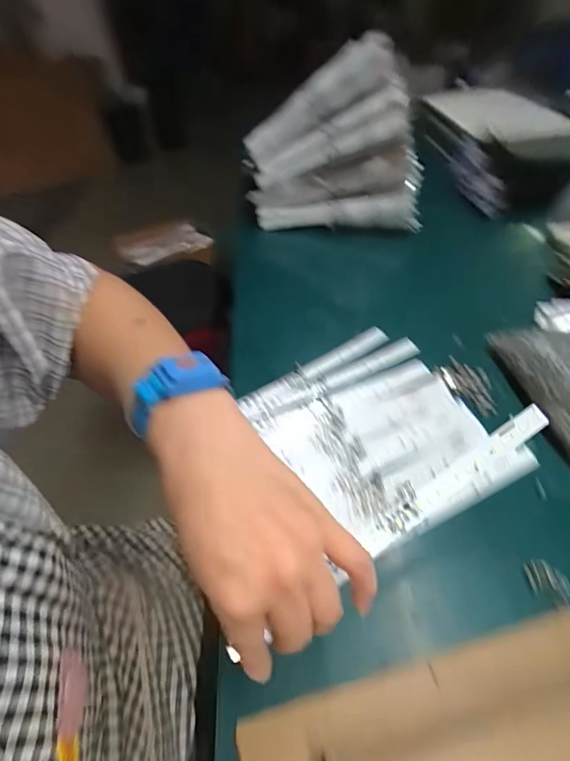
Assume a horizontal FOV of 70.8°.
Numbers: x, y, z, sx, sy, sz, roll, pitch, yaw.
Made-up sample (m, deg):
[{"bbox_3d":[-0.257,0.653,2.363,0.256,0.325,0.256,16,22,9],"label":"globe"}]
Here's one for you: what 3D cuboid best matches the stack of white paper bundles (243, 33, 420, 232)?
[{"bbox_3d":[0.094,-0.442,0.819,0.327,0.098,0.288,-12,68,17],"label":"stack of white paper bundles"}]

